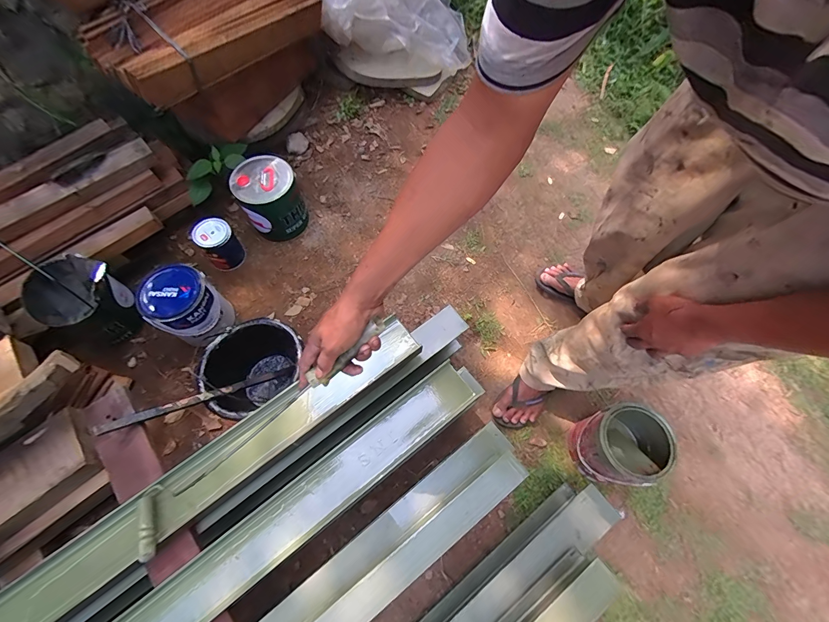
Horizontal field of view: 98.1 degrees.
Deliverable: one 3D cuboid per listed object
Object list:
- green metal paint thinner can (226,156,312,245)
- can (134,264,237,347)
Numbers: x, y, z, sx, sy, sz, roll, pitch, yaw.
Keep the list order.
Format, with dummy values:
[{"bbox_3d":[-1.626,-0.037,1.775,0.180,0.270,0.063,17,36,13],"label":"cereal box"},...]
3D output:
[{"bbox_3d":[-0.462,-0.363,1.168,0.180,0.202,0.195,0,66,-1],"label":"green metal paint thinner can"},{"bbox_3d":[-0.616,-0.011,0.984,0.162,0.167,0.161,0,66,-1],"label":"can"}]

